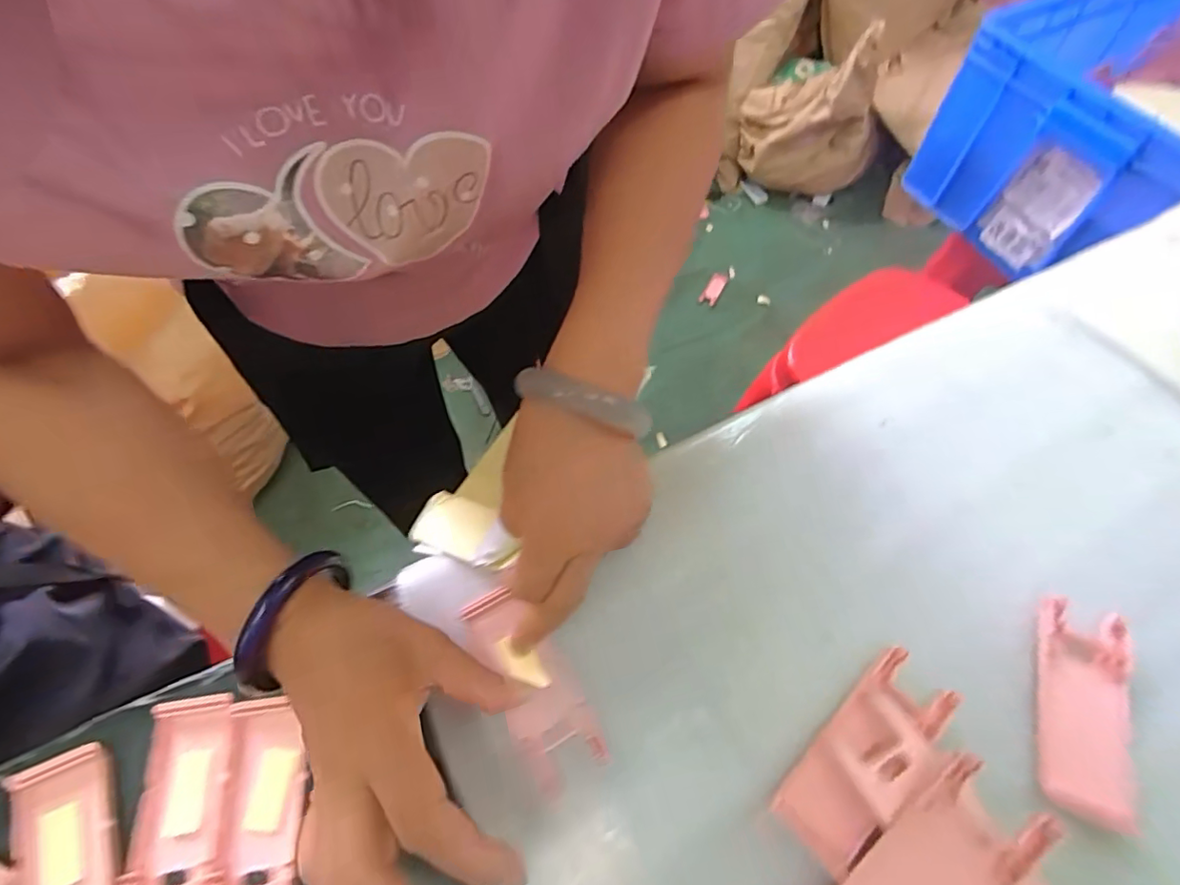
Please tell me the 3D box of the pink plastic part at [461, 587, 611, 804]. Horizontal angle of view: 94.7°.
[{"bbox_3d":[-0.033,0.126,0.290,0.039,0.010,0.106,-32,56,-14],"label":"pink plastic part"}]

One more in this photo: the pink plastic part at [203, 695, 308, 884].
[{"bbox_3d":[-0.164,0.184,0.269,0.041,0.010,0.103,-8,62,-2],"label":"pink plastic part"}]

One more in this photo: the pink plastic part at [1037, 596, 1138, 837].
[{"bbox_3d":[0.250,0.132,0.272,0.040,0.015,0.100,16,64,10],"label":"pink plastic part"}]

